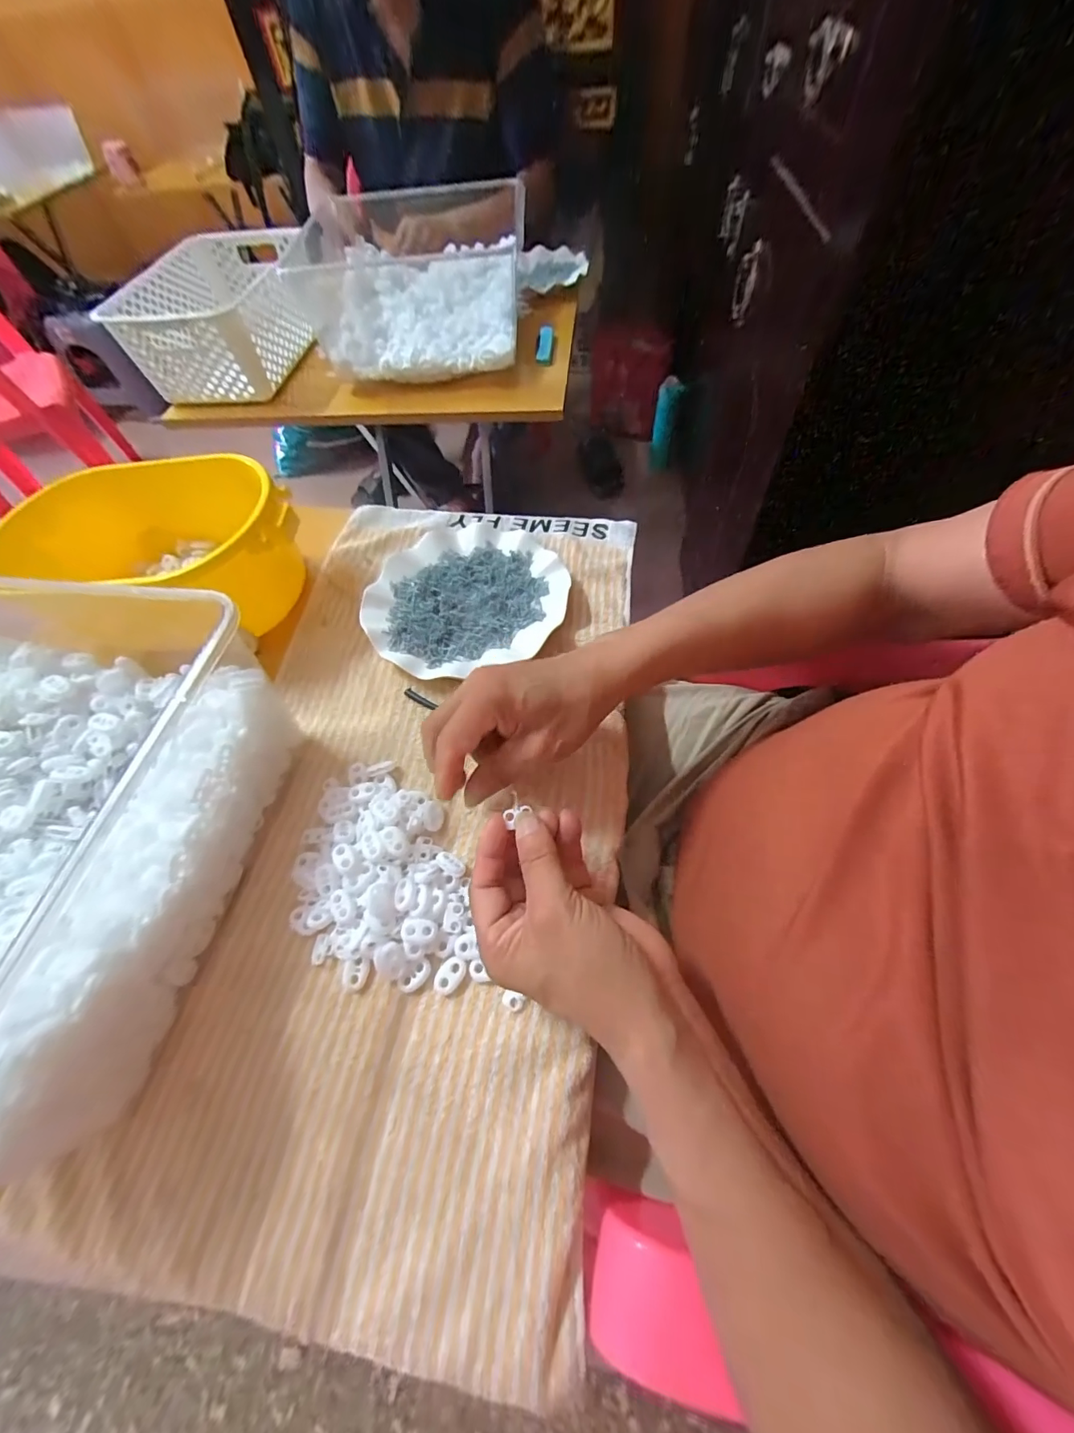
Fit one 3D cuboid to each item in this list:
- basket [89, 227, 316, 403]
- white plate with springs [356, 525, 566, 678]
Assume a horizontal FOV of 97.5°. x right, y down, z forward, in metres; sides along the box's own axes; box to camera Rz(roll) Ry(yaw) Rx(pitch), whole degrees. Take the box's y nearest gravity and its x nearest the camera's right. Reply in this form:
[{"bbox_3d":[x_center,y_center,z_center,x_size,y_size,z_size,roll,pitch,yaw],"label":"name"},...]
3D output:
[{"bbox_3d":[-0.468,-0.601,0.713,0.230,0.108,0.318,6,60,8],"label":"basket"},{"bbox_3d":[-0.068,-0.115,0.441,0.180,0.017,0.171,-2,59,3],"label":"white plate with springs"}]

